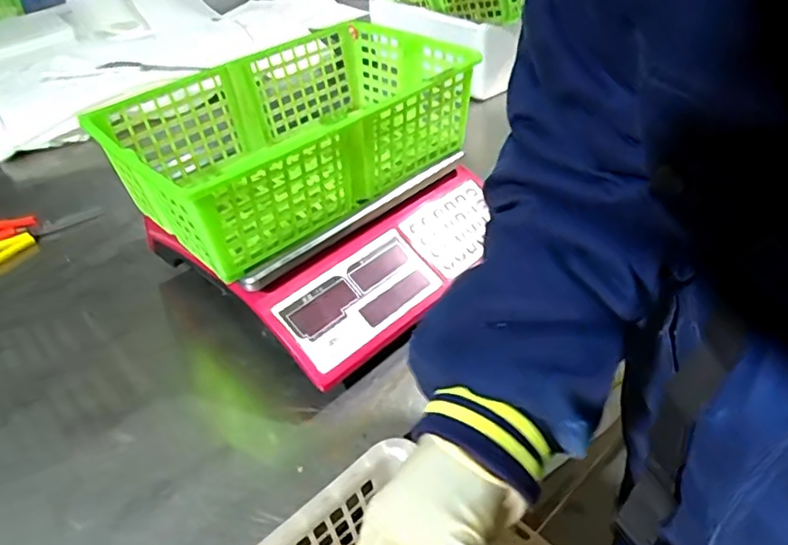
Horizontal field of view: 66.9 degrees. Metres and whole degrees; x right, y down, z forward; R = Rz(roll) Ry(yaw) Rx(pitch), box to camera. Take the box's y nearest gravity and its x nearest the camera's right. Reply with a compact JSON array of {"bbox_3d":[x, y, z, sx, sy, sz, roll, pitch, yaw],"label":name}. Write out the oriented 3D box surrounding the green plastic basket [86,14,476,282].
[{"bbox_3d":[-0.102,-0.141,0.603,0.338,0.115,0.209,-33,48,-30],"label":"green plastic basket"}]

